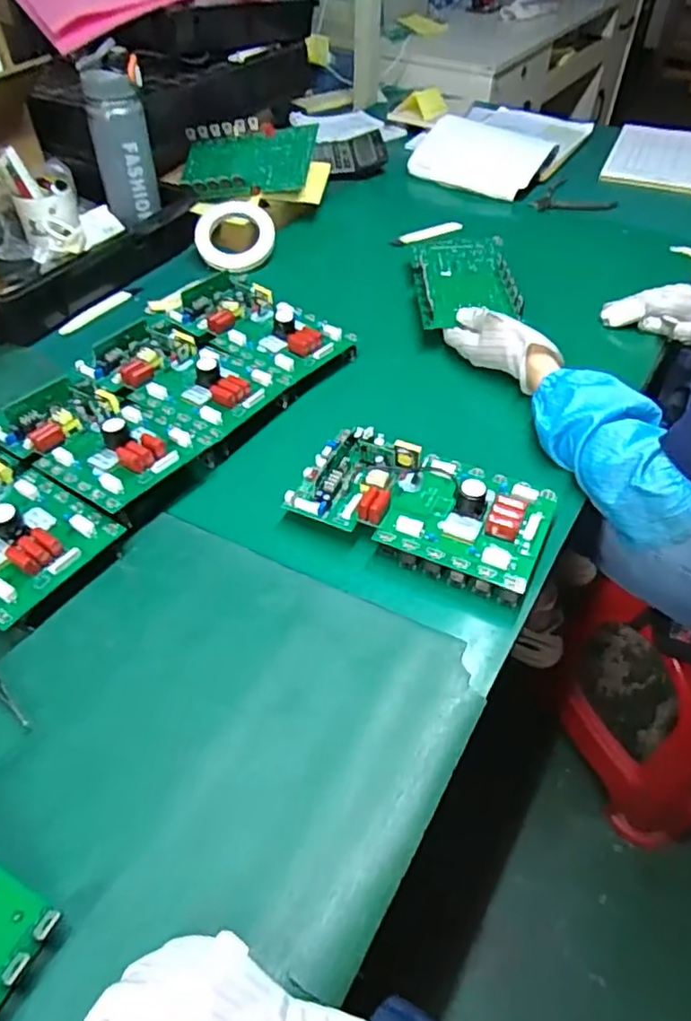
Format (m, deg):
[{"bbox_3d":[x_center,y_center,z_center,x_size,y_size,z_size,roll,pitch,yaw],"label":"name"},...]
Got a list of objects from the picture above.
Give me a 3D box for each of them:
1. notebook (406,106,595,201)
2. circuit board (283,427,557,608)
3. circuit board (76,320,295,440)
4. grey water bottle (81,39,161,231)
[{"bbox_3d":[0.297,-0.726,1.205,0.264,0.052,0.387,26,53,21],"label":"notebook"},{"bbox_3d":[0.070,-0.007,0.582,0.228,0.045,0.117,21,53,17],"label":"circuit board"},{"bbox_3d":[-0.183,-0.157,0.694,0.207,0.031,0.121,27,55,21],"label":"circuit board"},{"bbox_3d":[-0.306,-0.514,0.872,0.088,0.187,0.073,-32,56,-25],"label":"grey water bottle"}]

